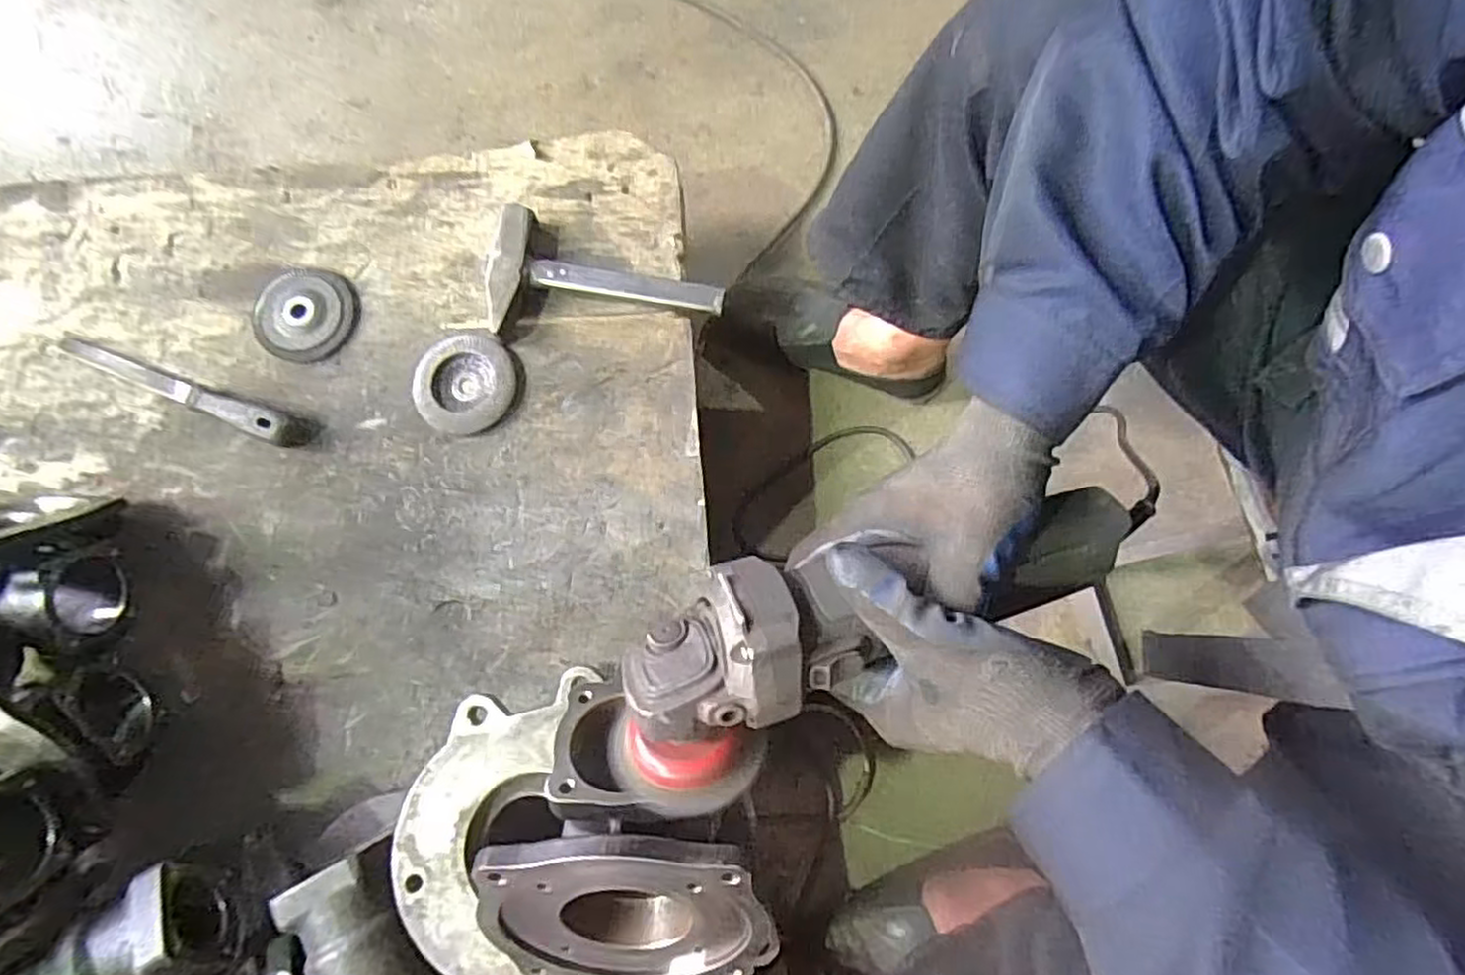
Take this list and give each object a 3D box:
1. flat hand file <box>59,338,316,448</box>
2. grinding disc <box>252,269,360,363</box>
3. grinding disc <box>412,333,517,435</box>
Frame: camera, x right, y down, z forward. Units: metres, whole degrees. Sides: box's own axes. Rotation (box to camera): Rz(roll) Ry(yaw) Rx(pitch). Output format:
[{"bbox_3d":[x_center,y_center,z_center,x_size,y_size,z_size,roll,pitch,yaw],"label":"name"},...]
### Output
[{"bbox_3d":[-0.518,-0.091,0.663,0.258,0.029,0.030,19,78,4],"label":"flat hand file"},{"bbox_3d":[-0.406,-0.165,0.685,0.095,0.014,0.089,0,77,0],"label":"grinding disc"},{"bbox_3d":[-0.250,-0.096,0.668,0.092,0.013,0.091,0,77,0],"label":"grinding disc"}]

